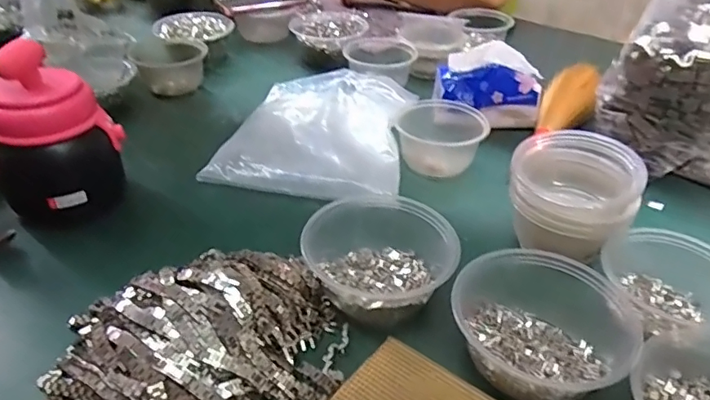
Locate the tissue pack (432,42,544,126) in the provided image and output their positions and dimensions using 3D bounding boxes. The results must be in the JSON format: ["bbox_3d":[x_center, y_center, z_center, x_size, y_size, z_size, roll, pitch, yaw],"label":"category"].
[{"bbox_3d":[0.186,-0.163,0.742,0.149,0.103,0.056,11,38,14],"label":"tissue pack"}]

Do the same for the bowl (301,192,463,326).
[{"bbox_3d":[0.017,0.044,0.495,0.132,0.060,0.142,0,37,0],"label":"bowl"}]

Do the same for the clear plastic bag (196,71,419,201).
[{"bbox_3d":[-0.045,-0.101,0.701,0.228,0.036,0.255,6,38,8],"label":"clear plastic bag"}]

